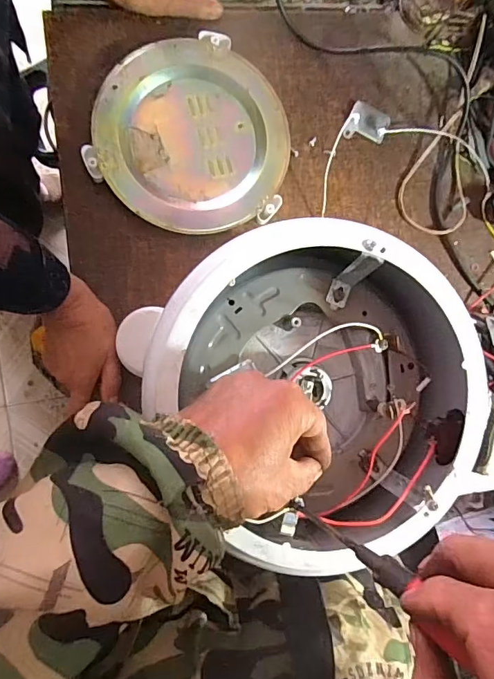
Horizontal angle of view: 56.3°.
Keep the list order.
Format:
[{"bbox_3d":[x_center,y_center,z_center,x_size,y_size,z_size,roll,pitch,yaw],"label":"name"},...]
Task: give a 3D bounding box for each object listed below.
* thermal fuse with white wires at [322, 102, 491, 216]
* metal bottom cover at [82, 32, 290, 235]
[{"bbox_3d":[0.183,-0.218,0.537,0.211,0.014,0.120,-8,90,-8],"label":"thermal fuse with white wires"},{"bbox_3d":[-0.056,-0.216,0.493,0.198,0.026,0.197,10,87,-8],"label":"metal bottom cover"}]

